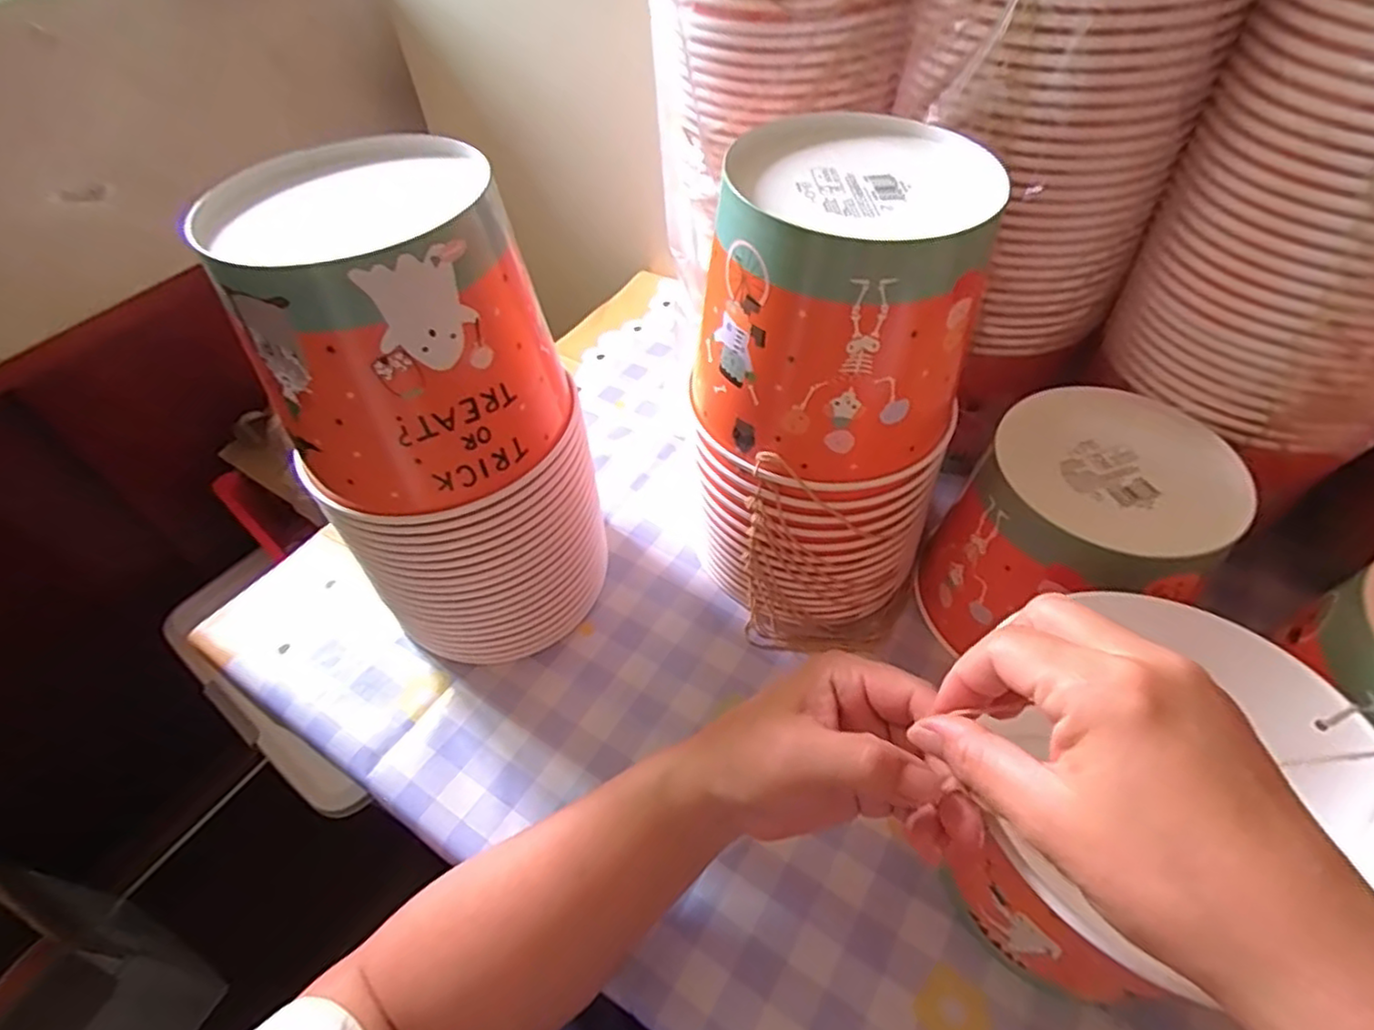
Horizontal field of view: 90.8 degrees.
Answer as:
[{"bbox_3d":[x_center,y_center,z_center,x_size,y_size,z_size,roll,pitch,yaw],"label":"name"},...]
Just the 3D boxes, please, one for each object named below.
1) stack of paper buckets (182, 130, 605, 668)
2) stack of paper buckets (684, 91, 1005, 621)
[{"bbox_3d":[-0.140,-0.048,0.407,0.146,0.278,0.152,-18,51,-10],"label":"stack of paper buckets"},{"bbox_3d":[0.084,-0.058,0.406,0.138,0.271,0.144,14,53,16],"label":"stack of paper buckets"}]

